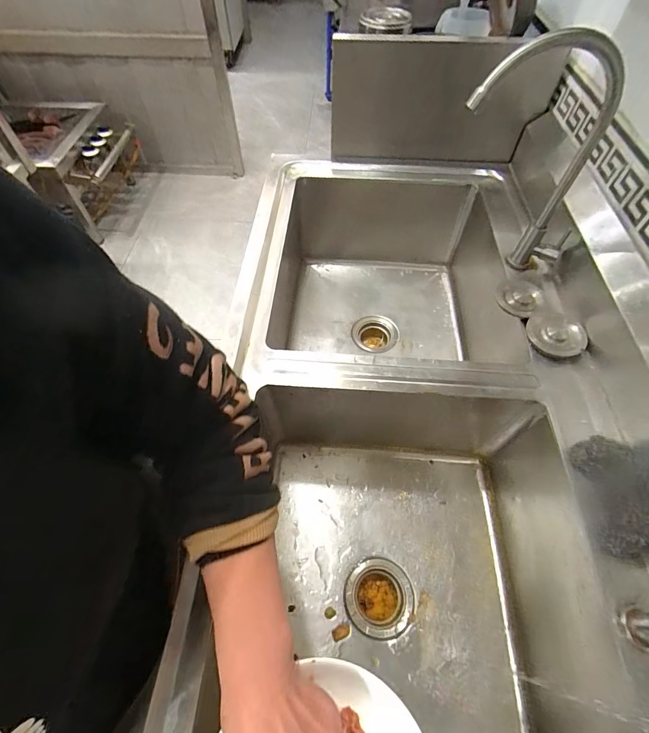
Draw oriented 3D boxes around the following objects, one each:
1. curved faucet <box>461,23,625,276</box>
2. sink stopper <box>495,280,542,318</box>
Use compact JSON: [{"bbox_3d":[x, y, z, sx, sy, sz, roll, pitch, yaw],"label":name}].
[{"bbox_3d":[0.290,-0.284,0.538,0.220,0.314,0.055,5,57,3],"label":"curved faucet"},{"bbox_3d":[0.324,-0.117,0.607,0.068,0.021,0.069,0,57,-1],"label":"sink stopper"}]

